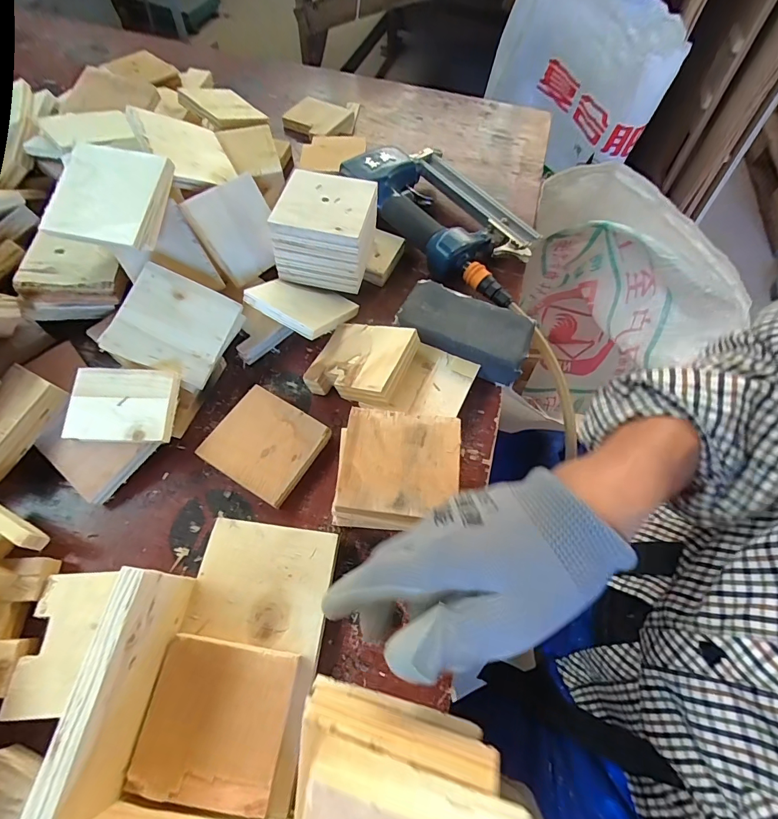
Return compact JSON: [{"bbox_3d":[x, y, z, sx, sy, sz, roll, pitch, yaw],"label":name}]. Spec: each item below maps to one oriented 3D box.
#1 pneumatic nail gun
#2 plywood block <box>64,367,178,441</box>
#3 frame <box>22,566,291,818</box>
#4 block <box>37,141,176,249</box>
[{"bbox_3d":[0.077,-0.234,0.491,0.160,0.053,0.252,-31,67,-18],"label":"pneumatic nail gun"},{"bbox_3d":[-0.232,-0.005,0.355,0.091,0.006,0.064,2,75,1],"label":"plywood block"},{"bbox_3d":[-0.111,0.186,0.246,0.132,0.076,0.139,11,61,3],"label":"frame"},{"bbox_3d":[-0.255,-0.191,0.369,0.090,0.022,0.091,12,79,2],"label":"block"}]

